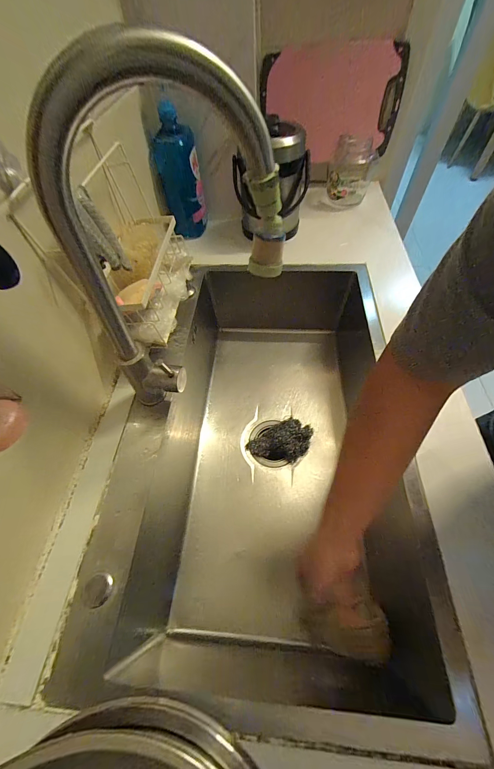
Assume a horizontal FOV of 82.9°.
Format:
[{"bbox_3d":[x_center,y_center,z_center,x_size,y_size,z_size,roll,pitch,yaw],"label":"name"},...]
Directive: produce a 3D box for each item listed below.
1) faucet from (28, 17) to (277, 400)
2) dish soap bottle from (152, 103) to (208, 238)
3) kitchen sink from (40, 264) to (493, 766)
[{"bbox_3d":[-0.072,-0.117,0.320,0.227,0.355,0.049,-18,58,-9],"label":"faucet"},{"bbox_3d":[-0.149,-0.466,0.663,0.096,0.235,0.065,-7,57,-2],"label":"dish soap bottle"},{"bbox_3d":[0.036,0.091,0.566,0.469,0.229,0.746,5,57,6],"label":"kitchen sink"}]

